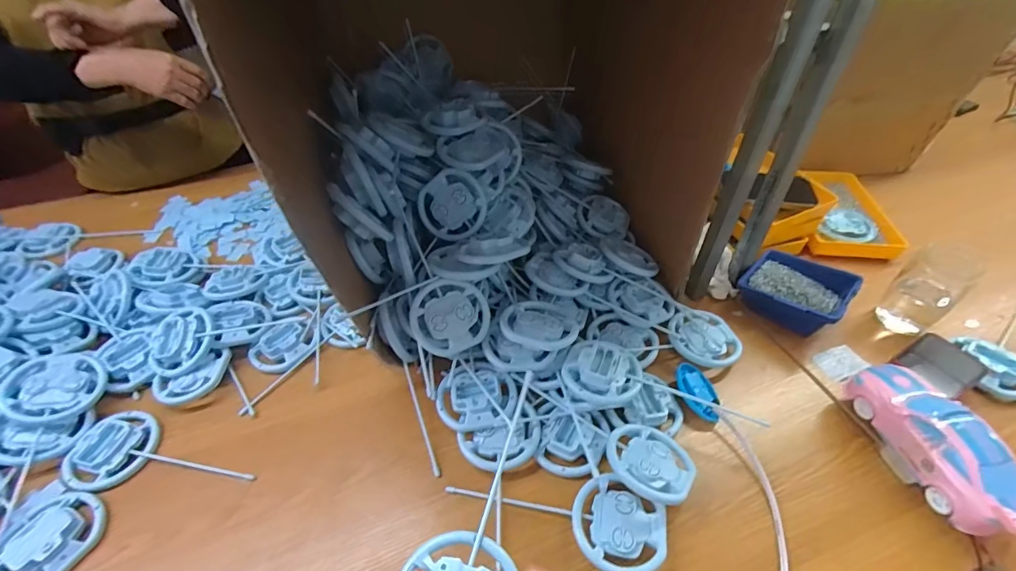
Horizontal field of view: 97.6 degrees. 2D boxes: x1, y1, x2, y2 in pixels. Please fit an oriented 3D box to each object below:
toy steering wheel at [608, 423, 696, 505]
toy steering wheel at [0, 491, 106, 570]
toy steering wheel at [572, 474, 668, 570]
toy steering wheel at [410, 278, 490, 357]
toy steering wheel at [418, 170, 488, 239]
[{"bbox_3d":[0.168,0.208,0.528,0.096,0.022,0.096,8,28,-4],"label":"toy steering wheel"},{"bbox_3d":[-0.554,0.307,0.533,0.101,0.030,0.106,-1,46,1],"label":"toy steering wheel"},{"bbox_3d":[0.122,0.272,0.496,0.102,0.030,0.090,25,52,25],"label":"toy steering wheel"},{"bbox_3d":[-0.078,0.044,0.608,0.104,0.016,0.103,3,80,-16],"label":"toy steering wheel"},{"bbox_3d":[-0.083,-0.123,0.678,0.106,0.100,0.037,-33,10,21],"label":"toy steering wheel"}]

